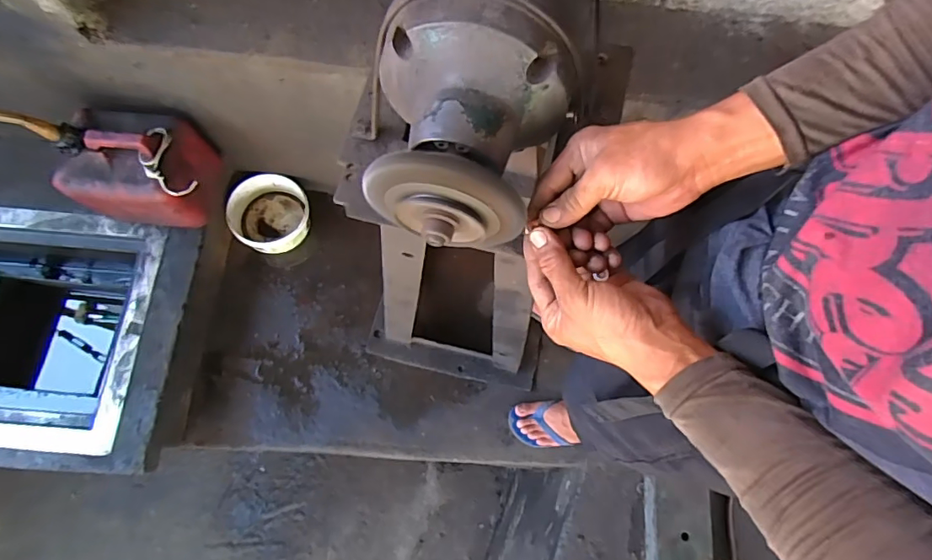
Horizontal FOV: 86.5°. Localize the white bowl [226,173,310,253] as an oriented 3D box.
[{"bbox_3d":[-0.532,-0.189,1.334,0.201,0.082,0.221,1,73,-3],"label":"white bowl"}]

